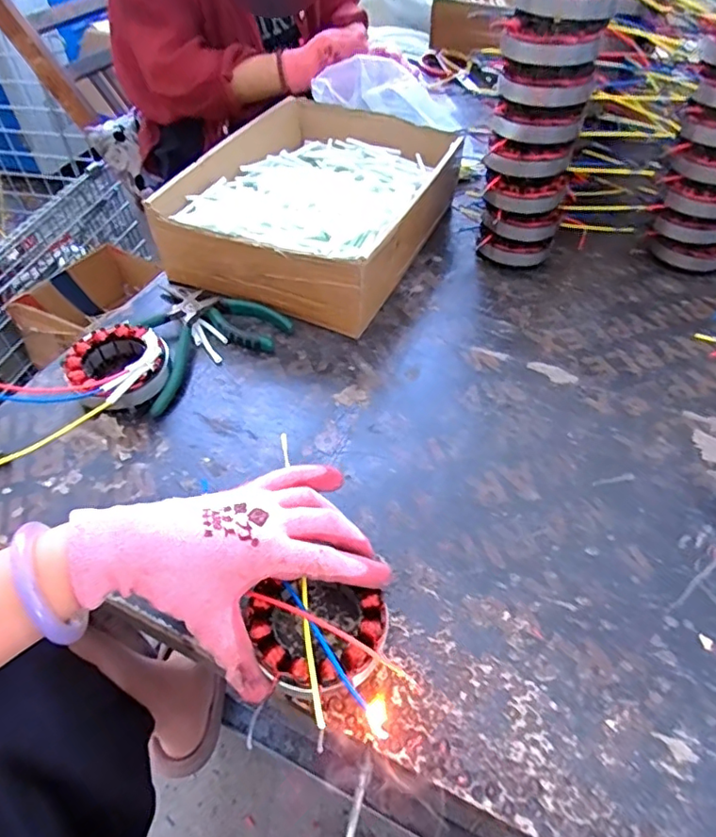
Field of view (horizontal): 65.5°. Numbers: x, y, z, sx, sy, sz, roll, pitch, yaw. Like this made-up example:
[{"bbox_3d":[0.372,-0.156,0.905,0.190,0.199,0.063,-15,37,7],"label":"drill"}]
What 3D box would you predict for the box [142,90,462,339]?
[{"bbox_3d":[-0.038,-0.248,0.649,0.245,0.097,0.334,20,52,17],"label":"box"}]

